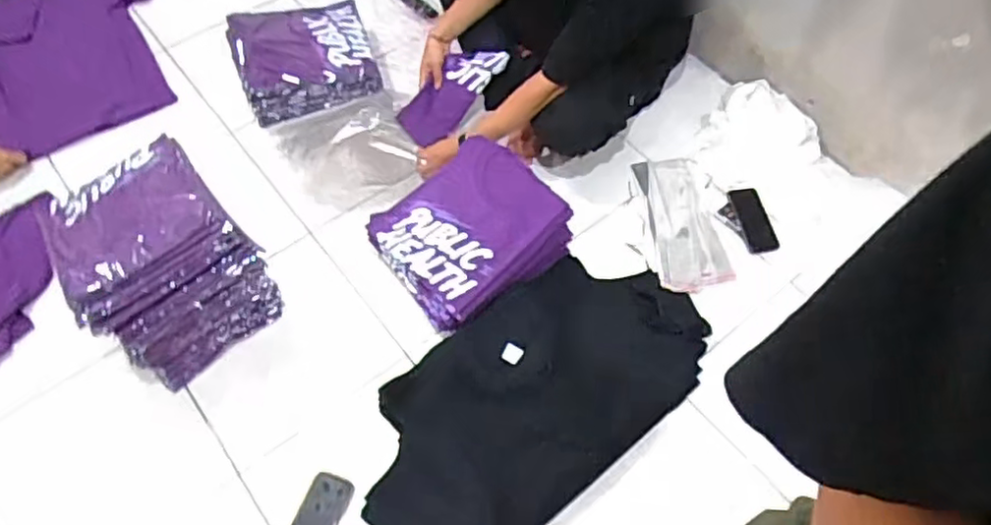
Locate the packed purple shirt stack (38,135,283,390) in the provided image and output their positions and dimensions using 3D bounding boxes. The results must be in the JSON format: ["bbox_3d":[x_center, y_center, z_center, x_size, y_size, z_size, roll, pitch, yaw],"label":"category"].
[{"bbox_3d":[-0.671,-0.012,1.343,0.300,0.298,0.362,-37,66,-21],"label":"packed purple shirt stack"}]

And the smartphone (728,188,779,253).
[{"bbox_3d":[0.623,-0.104,1.646,0.077,0.014,0.169,-14,68,-1],"label":"smartphone"}]

